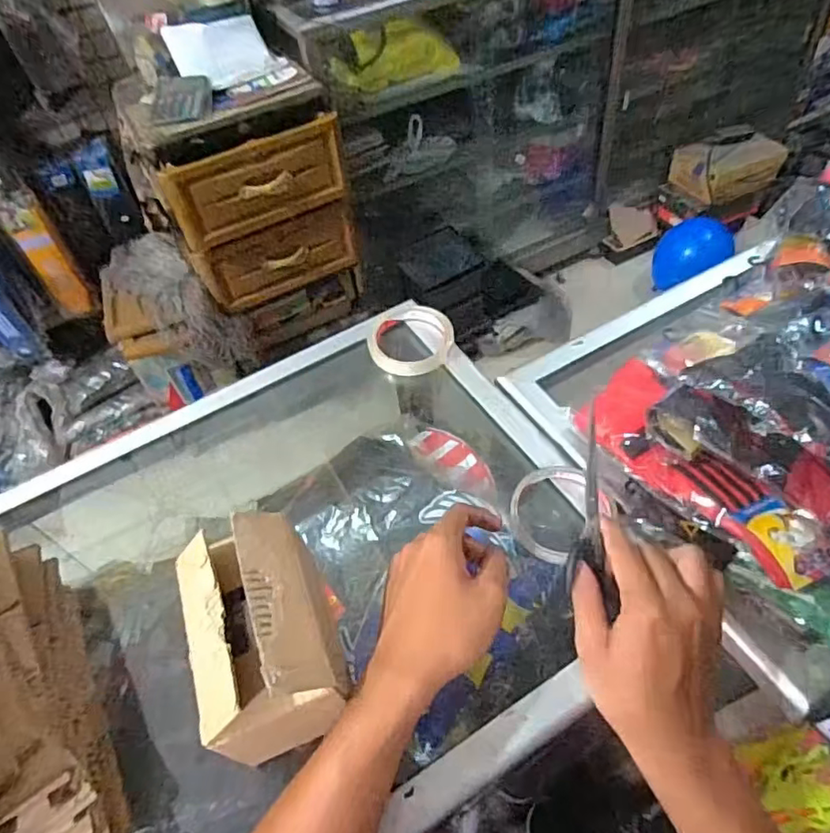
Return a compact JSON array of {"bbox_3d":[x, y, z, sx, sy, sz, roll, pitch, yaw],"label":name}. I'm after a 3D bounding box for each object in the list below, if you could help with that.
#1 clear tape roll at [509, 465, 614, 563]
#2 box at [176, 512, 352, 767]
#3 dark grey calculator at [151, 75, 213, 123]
[{"bbox_3d":[0.118,0.080,0.501,0.073,0.017,0.089,35,63,28],"label":"clear tape roll"},{"bbox_3d":[-0.106,0.152,0.406,0.081,0.107,0.124,-21,53,-10],"label":"box"},{"bbox_3d":[-0.504,-0.689,1.277,0.116,0.034,0.182,-11,52,-3],"label":"dark grey calculator"}]

